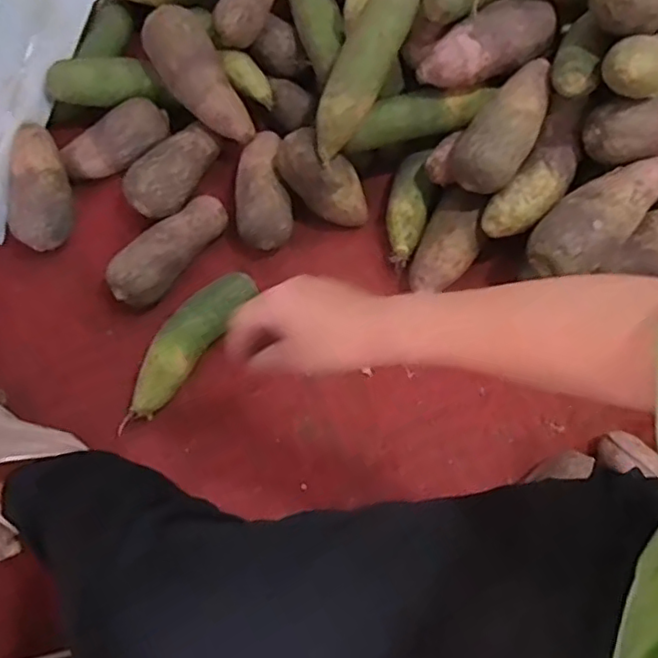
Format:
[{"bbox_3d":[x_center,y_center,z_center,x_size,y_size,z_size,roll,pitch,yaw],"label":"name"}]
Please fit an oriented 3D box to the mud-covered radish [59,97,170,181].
[{"bbox_3d":[-0.261,-0.232,0.773,0.139,0.054,0.064,-39,80,-9],"label":"mud-covered radish"}]

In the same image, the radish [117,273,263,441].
[{"bbox_3d":[-0.168,0.015,0.722,0.060,0.051,0.211,38,79,8],"label":"radish"}]

